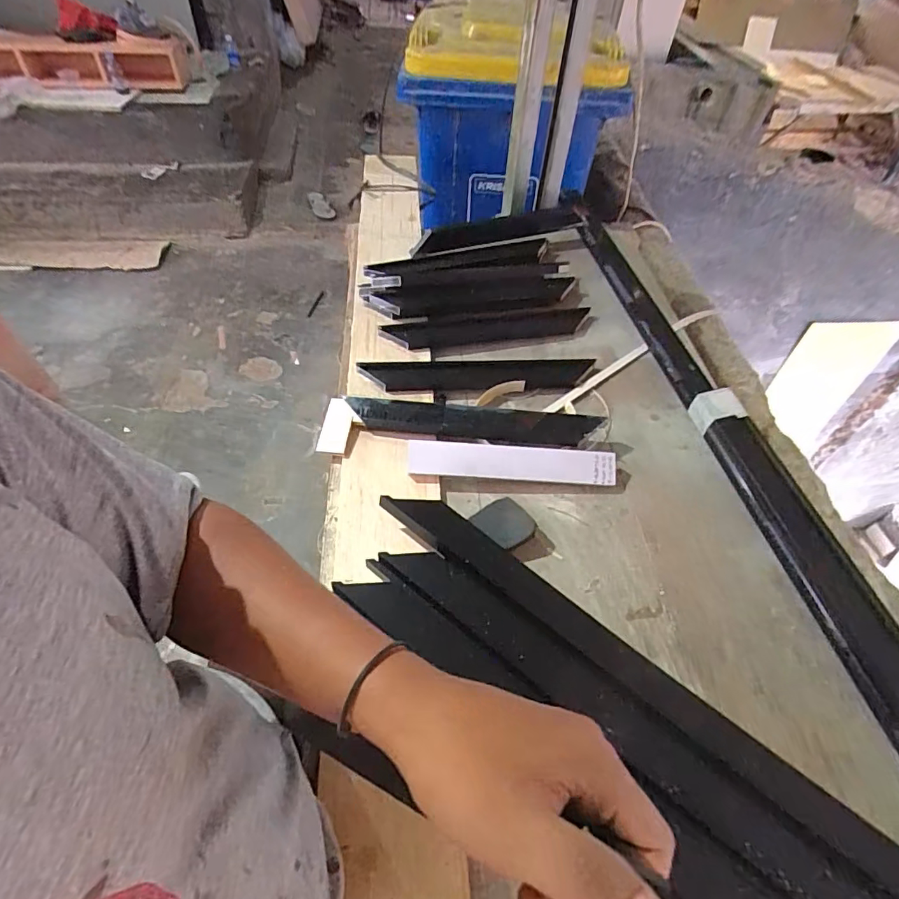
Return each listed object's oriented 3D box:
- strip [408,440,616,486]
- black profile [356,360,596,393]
[{"bbox_3d":[0.084,0.018,0.654,0.272,0.007,0.044,4,85,-3],"label":"strip"},{"bbox_3d":[0.049,-0.116,0.768,0.357,0.020,0.052,-2,51,-7],"label":"black profile"}]

